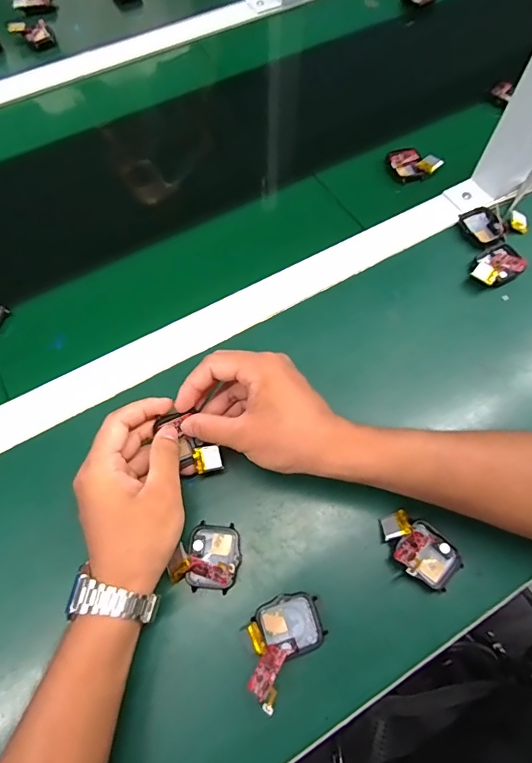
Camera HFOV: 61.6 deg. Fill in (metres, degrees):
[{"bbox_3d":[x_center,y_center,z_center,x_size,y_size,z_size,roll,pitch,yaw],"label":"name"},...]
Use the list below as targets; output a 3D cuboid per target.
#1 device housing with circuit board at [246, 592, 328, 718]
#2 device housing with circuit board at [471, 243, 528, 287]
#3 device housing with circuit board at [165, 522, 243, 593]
[{"bbox_3d":[0.010,0.178,0.310,0.066,0.026,0.044,-39,72,-15],"label":"device housing with circuit board"},{"bbox_3d":[0.230,-0.116,0.446,0.054,0.016,0.039,-29,69,-12],"label":"device housing with circuit board"},{"bbox_3d":[-0.044,0.129,0.331,0.049,0.023,0.046,4,67,2],"label":"device housing with circuit board"}]

